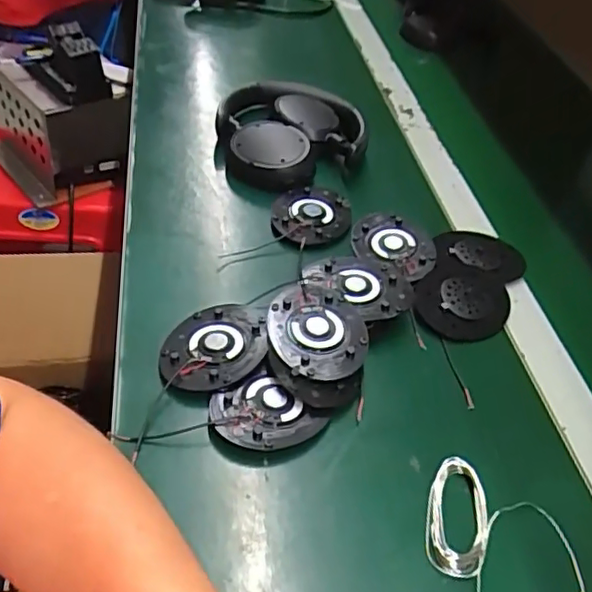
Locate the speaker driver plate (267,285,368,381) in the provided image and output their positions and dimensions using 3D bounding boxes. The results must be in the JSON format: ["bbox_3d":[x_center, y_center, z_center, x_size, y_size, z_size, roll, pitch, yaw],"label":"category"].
[{"bbox_3d":[0.015,0.024,0.425,0.067,0.012,0.080,5,44,-8],"label":"speaker driver plate"}]

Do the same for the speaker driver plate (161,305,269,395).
[{"bbox_3d":[-0.056,0.035,0.419,0.069,0.016,0.078,7,44,-5],"label":"speaker driver plate"}]

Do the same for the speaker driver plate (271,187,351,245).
[{"bbox_3d":[0.014,-0.074,0.534,0.070,0.005,0.072,6,44,-6],"label":"speaker driver plate"}]

